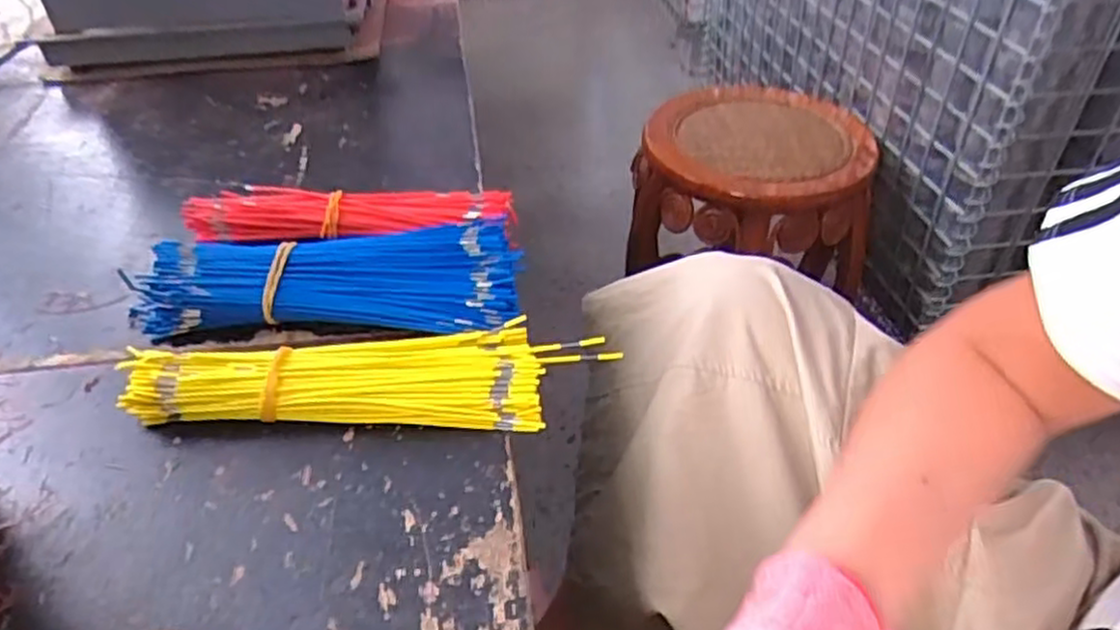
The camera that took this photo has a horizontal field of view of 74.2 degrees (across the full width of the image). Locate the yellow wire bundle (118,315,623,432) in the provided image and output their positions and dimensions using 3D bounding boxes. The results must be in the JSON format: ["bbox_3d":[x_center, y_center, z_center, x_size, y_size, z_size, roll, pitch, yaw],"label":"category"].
[{"bbox_3d":[-0.112,0.035,0.447,0.282,0.041,0.075,-2,42,3],"label":"yellow wire bundle"}]

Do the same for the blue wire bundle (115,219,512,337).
[{"bbox_3d":[-0.152,-0.024,0.503,0.250,0.051,0.090,-2,42,2],"label":"blue wire bundle"}]

